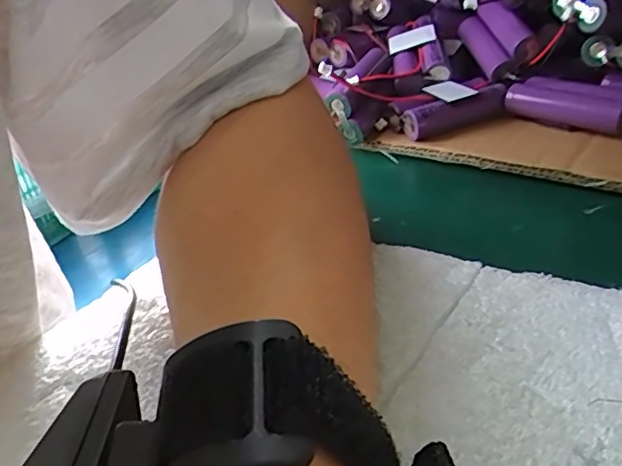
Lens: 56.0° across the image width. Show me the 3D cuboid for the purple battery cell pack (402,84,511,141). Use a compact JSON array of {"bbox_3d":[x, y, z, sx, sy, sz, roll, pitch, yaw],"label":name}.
[{"bbox_3d":[0.086,-0.073,0.351,0.064,0.020,0.015,-18,34,-16],"label":"purple battery cell pack"}]

